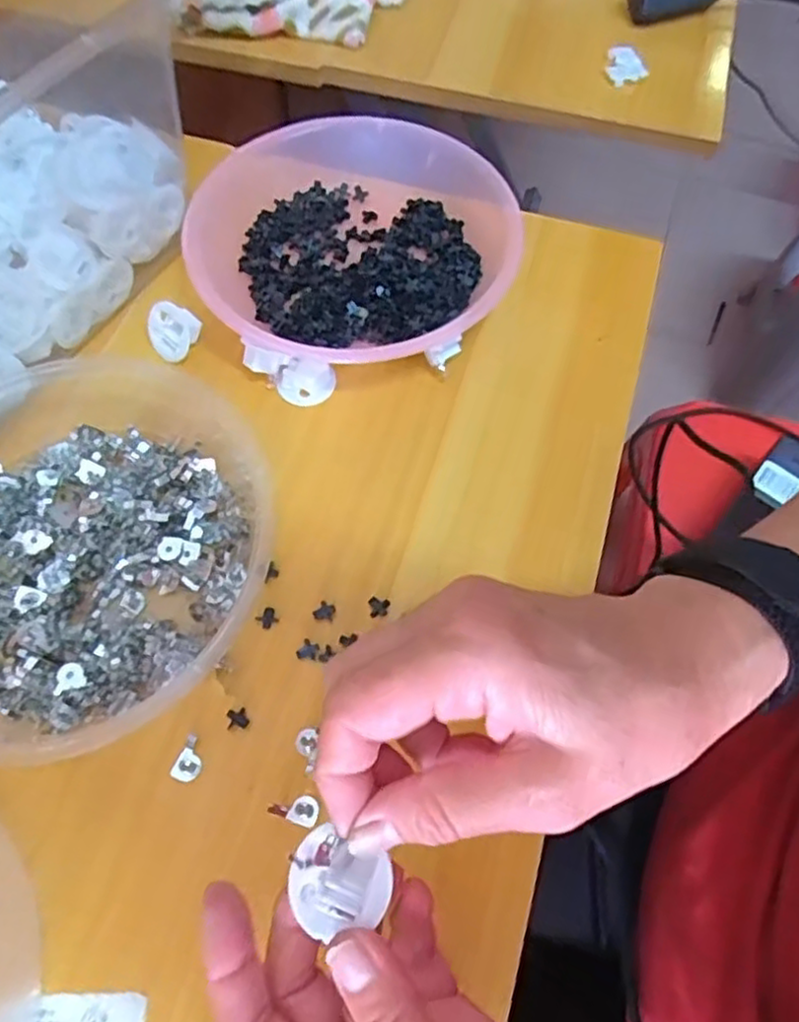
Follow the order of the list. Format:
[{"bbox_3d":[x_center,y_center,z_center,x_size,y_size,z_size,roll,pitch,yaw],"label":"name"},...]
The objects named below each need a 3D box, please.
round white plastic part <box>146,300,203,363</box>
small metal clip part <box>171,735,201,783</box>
[{"bbox_3d":[-0.129,-0.104,0.395,0.029,0.022,0.028,1,65,-3],"label":"round white plastic part"},{"bbox_3d":[-0.091,0.108,0.300,0.011,0.004,0.018,20,66,5],"label":"small metal clip part"}]

